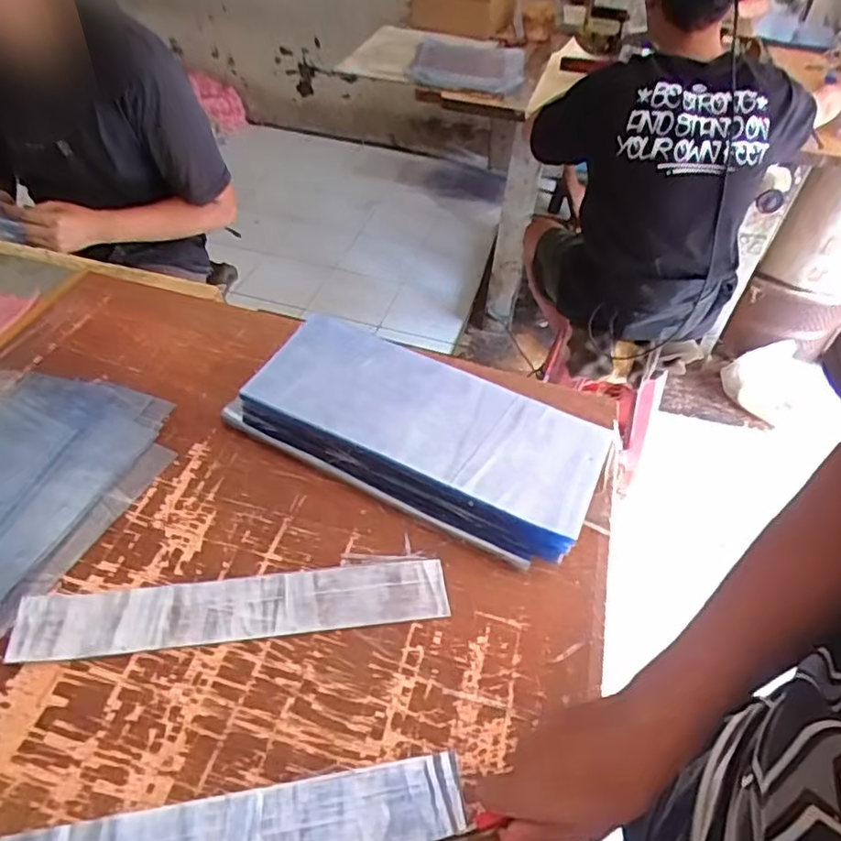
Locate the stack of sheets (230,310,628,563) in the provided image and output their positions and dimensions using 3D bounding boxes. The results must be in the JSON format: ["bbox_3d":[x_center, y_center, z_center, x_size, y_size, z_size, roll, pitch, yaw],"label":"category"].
[{"bbox_3d":[-0.005,0.009,0.686,0.396,0.085,0.170,20,47,12],"label":"stack of sheets"}]

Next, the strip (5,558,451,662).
[{"bbox_3d":[-0.162,0.170,0.568,0.372,0.006,0.062,-3,48,-10],"label":"strip"}]

